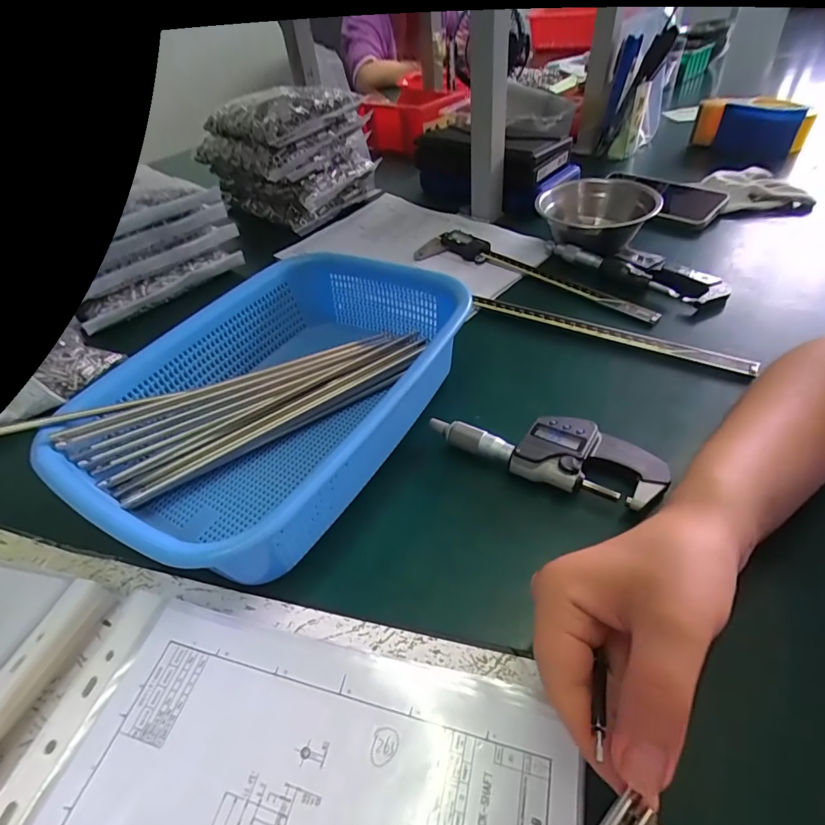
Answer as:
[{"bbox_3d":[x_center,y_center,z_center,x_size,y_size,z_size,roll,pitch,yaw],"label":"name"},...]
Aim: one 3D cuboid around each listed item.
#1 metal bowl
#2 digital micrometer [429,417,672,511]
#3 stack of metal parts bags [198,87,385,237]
[{"bbox_3d":[0.213,-0.229,0.534,0.124,0.052,0.137,12,47,18],"label":"metal bowl"},{"bbox_3d":[0.090,0.027,0.319,0.155,0.030,0.049,15,49,20],"label":"digital micrometer"},{"bbox_3d":[-0.177,-0.377,0.656,0.175,0.140,0.197,-37,52,-27],"label":"stack of metal parts bags"}]

